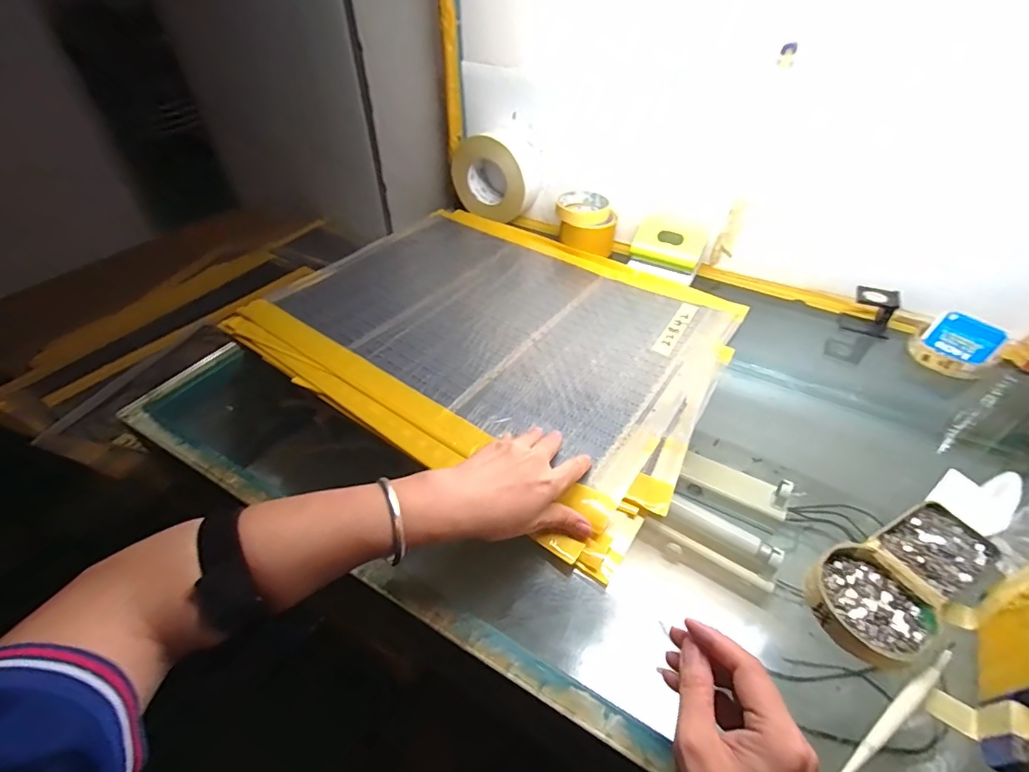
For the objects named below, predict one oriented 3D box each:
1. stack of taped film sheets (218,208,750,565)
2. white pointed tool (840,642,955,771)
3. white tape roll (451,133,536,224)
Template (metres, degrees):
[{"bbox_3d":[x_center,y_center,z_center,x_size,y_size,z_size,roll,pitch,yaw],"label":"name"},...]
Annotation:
[{"bbox_3d":[-0.031,-0.091,0.613,0.532,0.019,0.440,28,51,25],"label":"stack of taped film sheets"},{"bbox_3d":[0.253,0.210,0.302,0.137,0.004,0.010,-22,49,-22],"label":"white pointed tool"},{"bbox_3d":[-0.032,-0.352,0.788,0.138,0.128,0.076,27,50,24],"label":"white tape roll"}]

